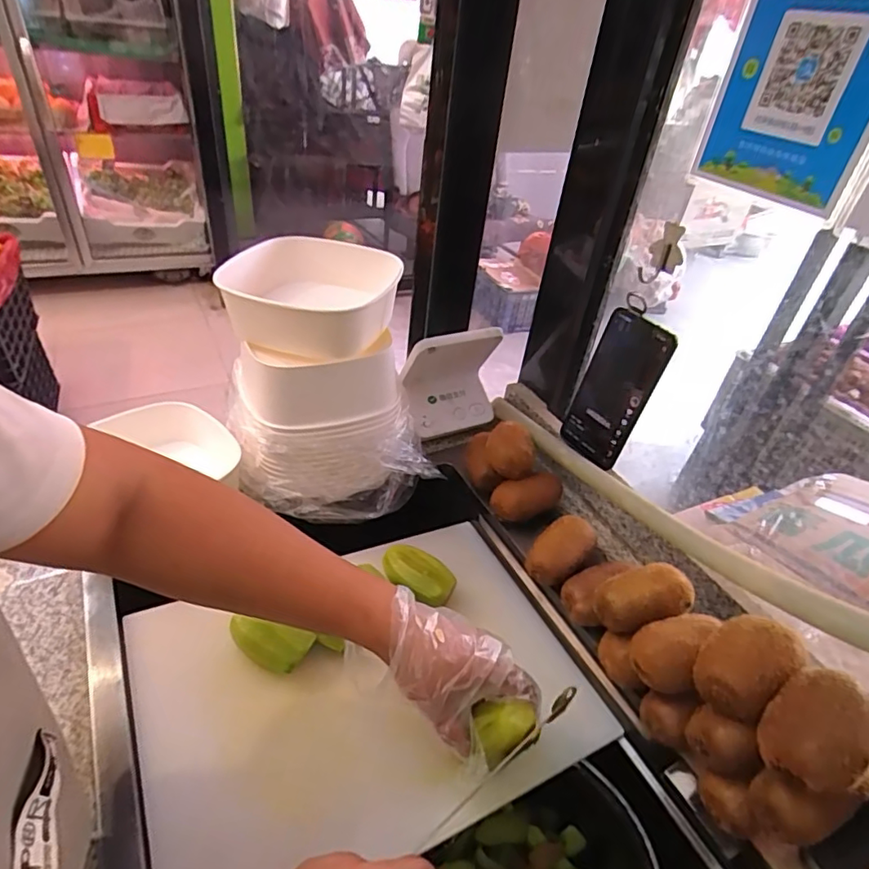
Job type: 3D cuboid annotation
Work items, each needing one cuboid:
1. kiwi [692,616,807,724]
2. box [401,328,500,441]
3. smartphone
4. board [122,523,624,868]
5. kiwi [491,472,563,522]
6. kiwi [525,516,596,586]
[{"bbox_3d":[0.213,0.156,0.378,0.065,0.042,0.050,-23,47,-32],"label":"kiwi"},{"bbox_3d":[0.018,-0.068,0.665,0.119,0.125,0.062,-9,41,-19],"label":"box"},{"bbox_3d":[0.188,-0.046,0.579,0.016,0.160,0.081,-6,38,-35],"label":"smartphone"},{"bbox_3d":[-0.053,0.211,0.477,0.358,0.017,0.253,-11,42,-27],"label":"board"},{"bbox_3d":[0.099,0.069,0.595,0.074,0.041,0.044,-24,62,4],"label":"kiwi"},{"bbox_3d":[0.123,0.113,0.541,0.048,0.041,0.072,33,45,30],"label":"kiwi"}]

